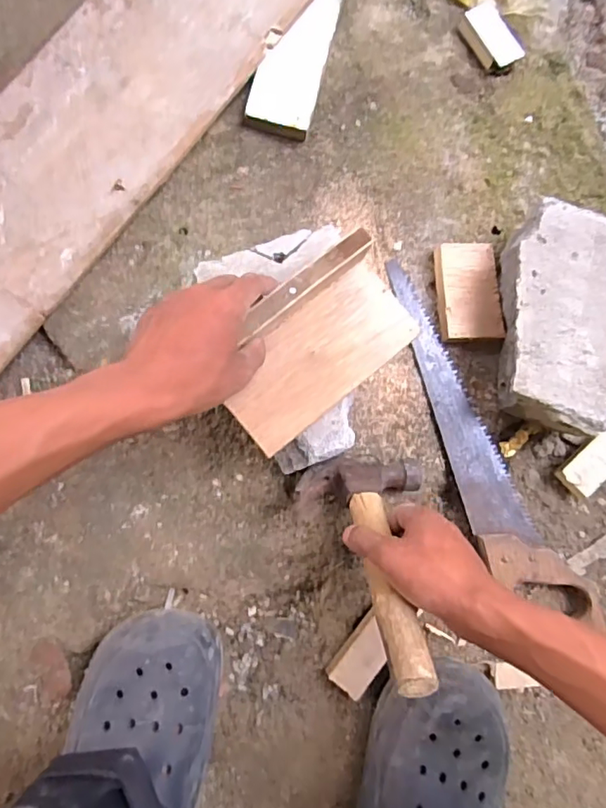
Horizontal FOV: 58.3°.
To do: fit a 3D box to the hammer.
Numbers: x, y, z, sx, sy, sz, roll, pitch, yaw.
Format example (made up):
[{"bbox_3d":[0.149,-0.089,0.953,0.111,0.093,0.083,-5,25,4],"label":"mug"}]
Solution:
[{"bbox_3d":[0.058,0.121,0.431,0.112,0.210,0.034,-1,125,-5],"label":"hammer"}]

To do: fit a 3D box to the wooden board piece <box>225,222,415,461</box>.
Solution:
[{"bbox_3d":[0.009,-0.050,0.440,0.171,0.039,0.095,-39,87,-8],"label":"wooden board piece"}]

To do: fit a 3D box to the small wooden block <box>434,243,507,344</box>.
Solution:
[{"bbox_3d":[0.170,-0.115,0.561,0.061,0.019,0.100,-4,83,-5],"label":"small wooden block"}]

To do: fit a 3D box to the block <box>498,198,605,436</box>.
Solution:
[{"bbox_3d":[0.247,-0.079,0.533,0.148,0.081,0.196,23,82,-1],"label":"block"}]

